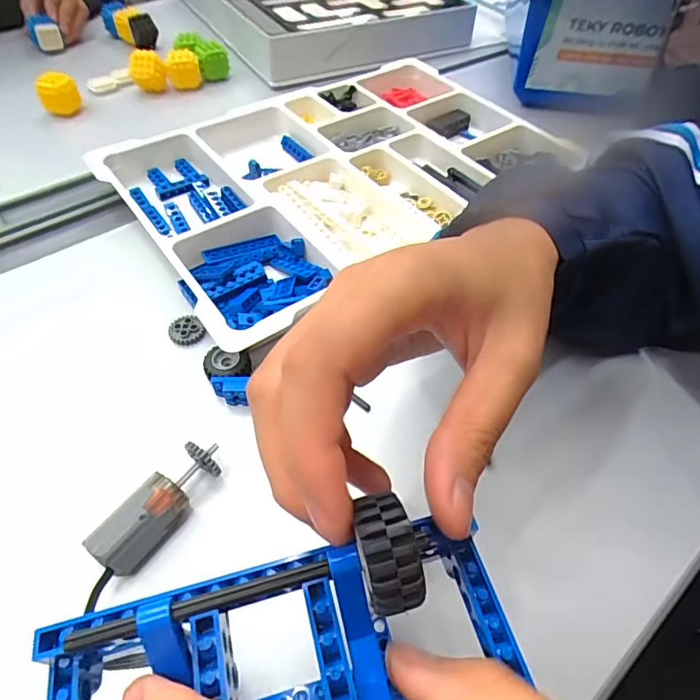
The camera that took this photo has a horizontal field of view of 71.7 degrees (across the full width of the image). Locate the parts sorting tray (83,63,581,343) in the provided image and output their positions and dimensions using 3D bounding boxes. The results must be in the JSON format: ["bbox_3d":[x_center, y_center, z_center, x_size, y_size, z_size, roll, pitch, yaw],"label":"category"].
[{"bbox_3d":[-0.005,-0.163,0.442,0.372,0.043,0.264,-30,58,-23],"label":"parts sorting tray"}]

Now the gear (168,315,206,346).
[{"bbox_3d":[-0.114,-0.014,0.337,0.023,0.013,0.020,-14,53,-12],"label":"gear"}]

